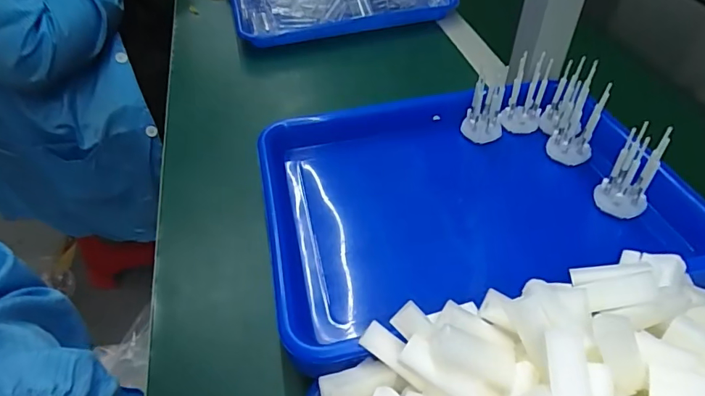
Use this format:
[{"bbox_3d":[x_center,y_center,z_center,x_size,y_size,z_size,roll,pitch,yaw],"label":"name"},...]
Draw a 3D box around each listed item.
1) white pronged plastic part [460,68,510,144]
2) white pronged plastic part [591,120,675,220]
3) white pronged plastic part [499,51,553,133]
[{"bbox_3d":[0.129,-0.088,0.446,0.032,0.070,0.027,-12,48,-10],"label":"white pronged plastic part"},{"bbox_3d":[0.224,-0.018,0.363,0.028,0.073,0.034,-28,52,-22],"label":"white pronged plastic part"},{"bbox_3d":[0.171,-0.096,0.453,0.030,0.083,0.031,32,55,28],"label":"white pronged plastic part"}]

